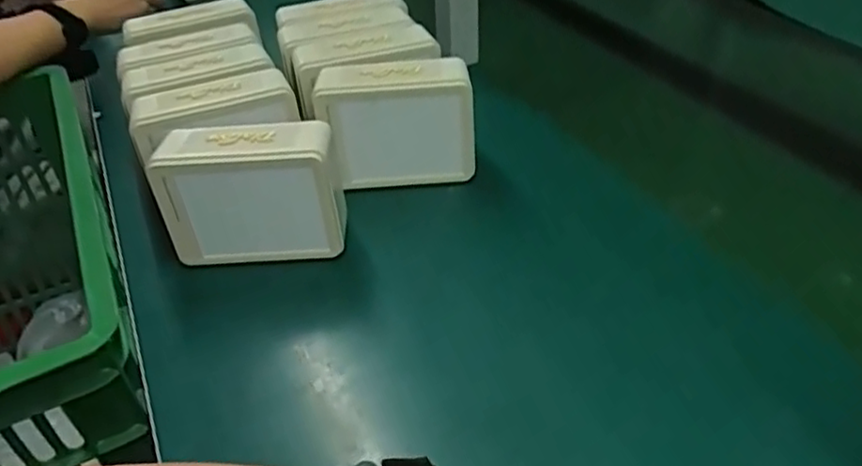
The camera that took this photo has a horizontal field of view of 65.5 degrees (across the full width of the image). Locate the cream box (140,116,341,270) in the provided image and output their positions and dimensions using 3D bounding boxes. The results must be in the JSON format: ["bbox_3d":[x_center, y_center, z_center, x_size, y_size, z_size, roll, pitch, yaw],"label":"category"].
[{"bbox_3d":[-0.148,-0.033,0.550,0.141,0.106,0.058,-6,39,-1],"label":"cream box"}]

